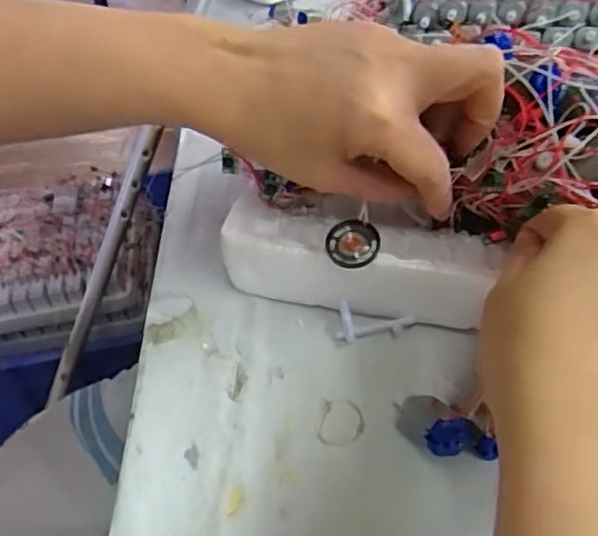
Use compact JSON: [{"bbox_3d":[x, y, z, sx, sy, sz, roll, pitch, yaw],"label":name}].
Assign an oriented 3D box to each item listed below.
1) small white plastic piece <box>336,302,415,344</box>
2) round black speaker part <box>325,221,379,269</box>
[{"bbox_3d":[0.037,0.032,0.321,0.038,0.005,0.021,13,76,10],"label":"small white plastic piece"},{"bbox_3d":[0.026,-0.011,0.306,0.024,0.007,0.025,-2,64,4],"label":"round black speaker part"}]

